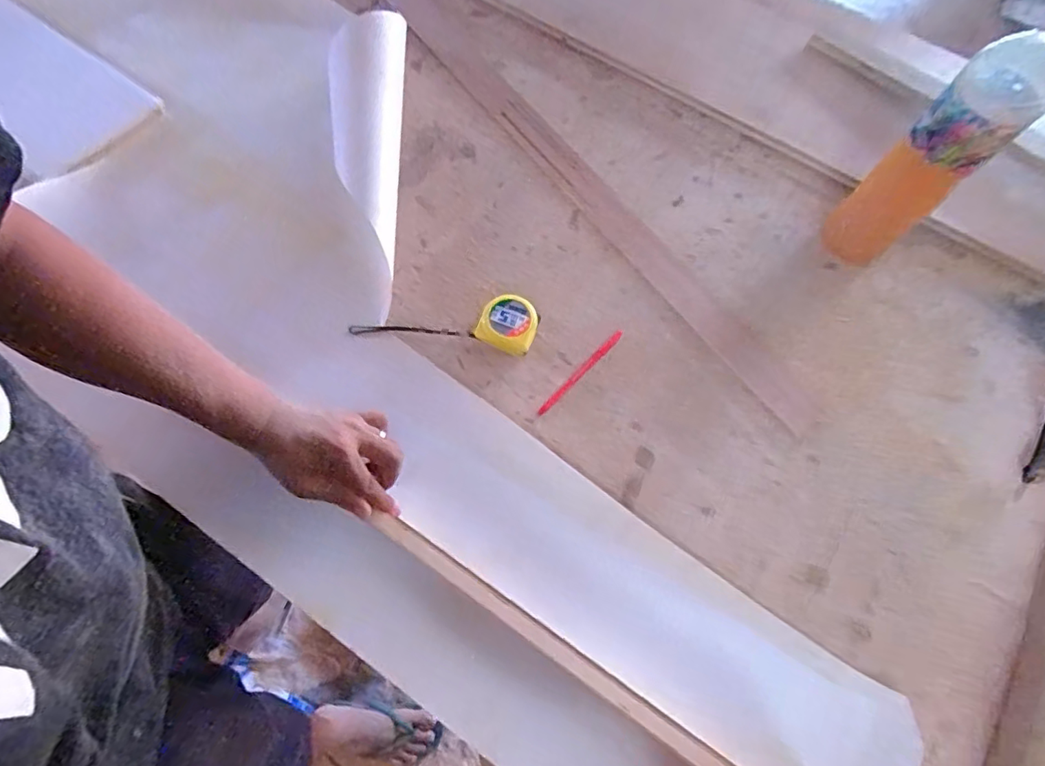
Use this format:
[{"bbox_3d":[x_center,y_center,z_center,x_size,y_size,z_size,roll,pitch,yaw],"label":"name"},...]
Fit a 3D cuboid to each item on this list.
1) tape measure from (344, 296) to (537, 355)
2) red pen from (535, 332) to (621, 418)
[{"bbox_3d":[-0.088,-0.076,0.631,0.210,0.037,0.066,9,67,1],"label":"tape measure"},{"bbox_3d":[0.069,-0.015,0.628,0.011,0.014,0.147,42,71,14],"label":"red pen"}]

